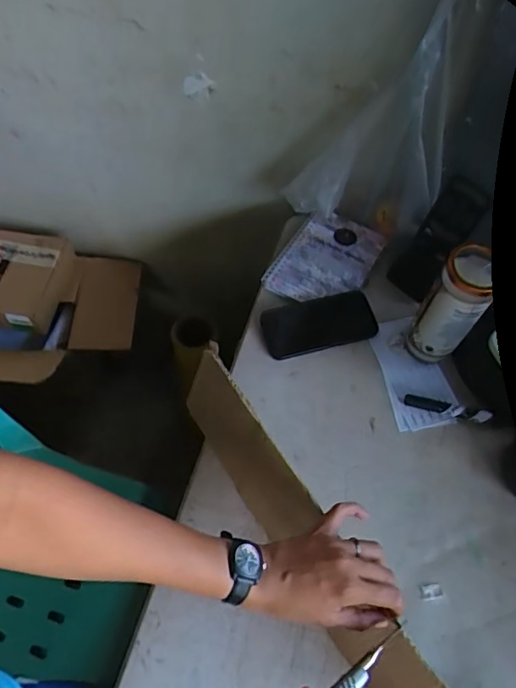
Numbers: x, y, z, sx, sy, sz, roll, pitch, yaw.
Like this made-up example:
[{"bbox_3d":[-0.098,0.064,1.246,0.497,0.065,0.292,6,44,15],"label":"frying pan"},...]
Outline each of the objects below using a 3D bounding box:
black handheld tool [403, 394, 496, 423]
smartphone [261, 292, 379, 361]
[{"bbox_3d":[0.269,0.091,0.729,0.121,0.012,0.018,13,58,5],"label":"black handheld tool"},{"bbox_3d":[0.093,-0.031,0.784,0.175,0.016,0.080,-11,59,-11],"label":"smartphone"}]

